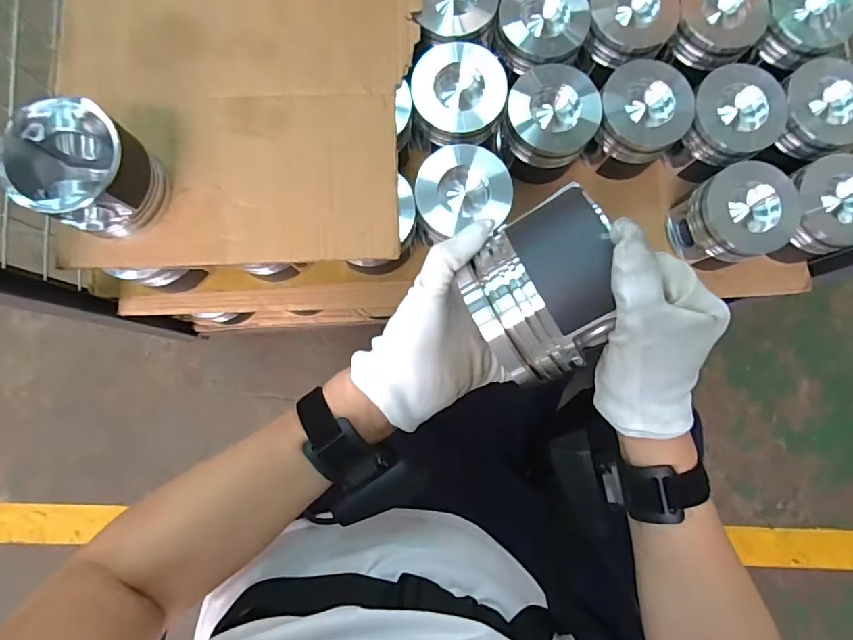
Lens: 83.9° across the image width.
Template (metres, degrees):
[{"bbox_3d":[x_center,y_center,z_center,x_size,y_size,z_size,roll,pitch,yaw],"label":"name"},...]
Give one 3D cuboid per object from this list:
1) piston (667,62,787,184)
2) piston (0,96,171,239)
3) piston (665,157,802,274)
[{"bbox_3d":[0.378,-0.249,0.611,0.099,0.094,0.106,0,84,-2],"label":"piston"},{"bbox_3d":[-0.347,-0.151,0.494,0.111,0.096,0.109,0,84,-1],"label":"piston"},{"bbox_3d":[0.389,-0.130,0.610,0.110,0.098,0.111,-17,85,-4],"label":"piston"}]

